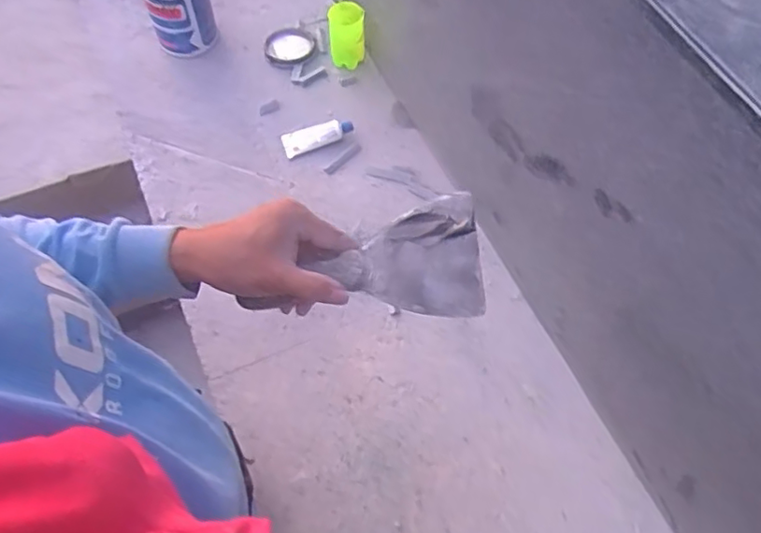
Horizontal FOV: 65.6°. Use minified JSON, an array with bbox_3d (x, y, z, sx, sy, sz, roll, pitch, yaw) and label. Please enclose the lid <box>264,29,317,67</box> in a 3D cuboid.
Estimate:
[{"bbox_3d":[-0.153,-0.374,1.006,0.087,0.010,0.078,9,61,2],"label":"lid"}]

